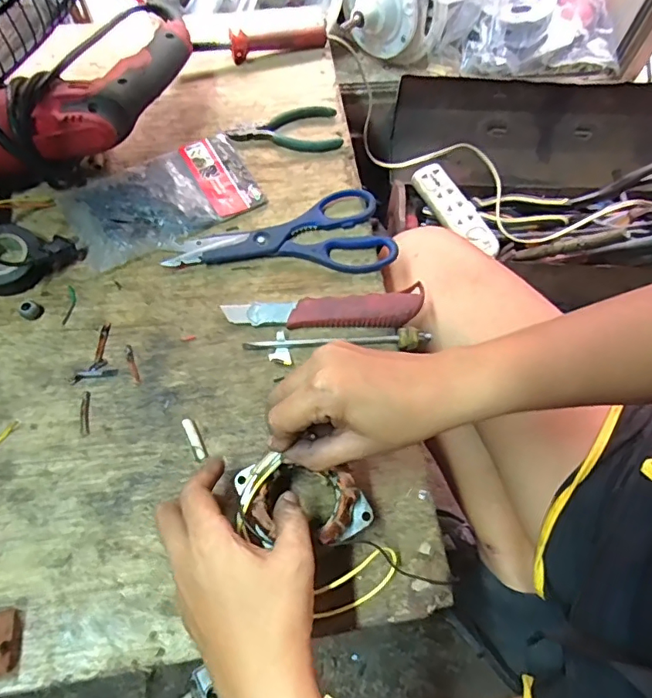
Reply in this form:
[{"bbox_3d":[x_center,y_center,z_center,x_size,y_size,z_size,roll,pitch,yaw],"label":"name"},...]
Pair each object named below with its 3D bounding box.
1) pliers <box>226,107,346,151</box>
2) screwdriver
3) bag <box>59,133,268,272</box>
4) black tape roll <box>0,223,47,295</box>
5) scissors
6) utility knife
[{"bbox_3d":[-0.042,-0.222,0.526,0.110,0.011,0.053,-10,68,-6],"label":"pliers"},{"bbox_3d":[0.010,-0.007,0.434,0.157,0.010,0.017,-3,68,-3],"label":"screwdriver"},{"bbox_3d":[-0.153,-0.142,0.487,0.169,0.011,0.102,-30,71,-13],"label":"bag"},{"bbox_3d":[-0.281,-0.082,0.450,0.060,0.023,0.069,-41,74,-16],"label":"black tape roll"},{"bbox_3d":[-0.038,-0.090,0.469,0.193,0.011,0.082,-18,69,-9],"label":"scissors"},{"bbox_3d":[0.000,-0.036,0.443,0.169,0.018,0.034,-3,68,-3],"label":"utility knife"}]

